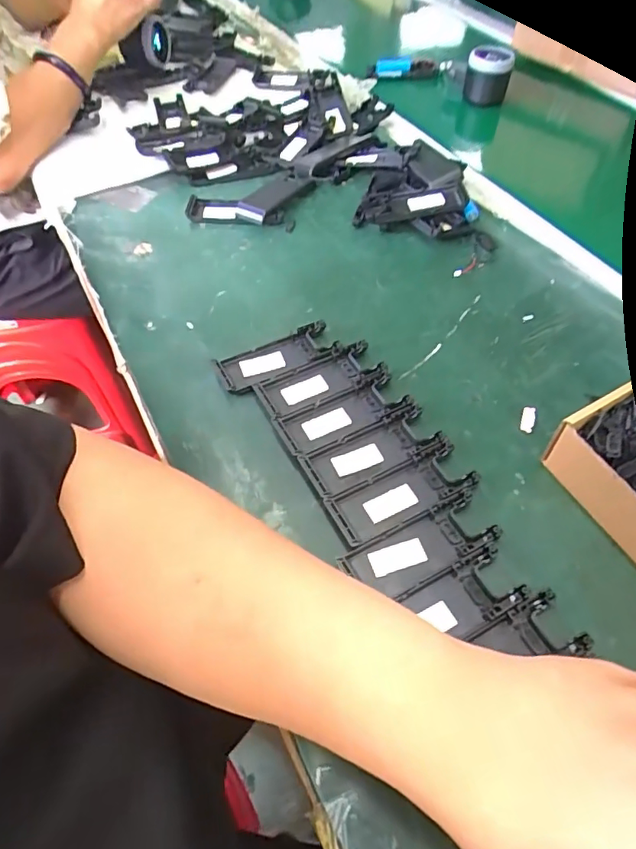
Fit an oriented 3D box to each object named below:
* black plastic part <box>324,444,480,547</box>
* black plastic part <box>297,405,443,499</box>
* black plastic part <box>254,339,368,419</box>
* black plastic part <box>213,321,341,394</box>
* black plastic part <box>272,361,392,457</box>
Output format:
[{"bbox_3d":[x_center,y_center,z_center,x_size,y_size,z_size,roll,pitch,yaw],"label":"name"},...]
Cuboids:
[{"bbox_3d":[0.057,0.047,0.358,0.099,0.008,0.038,-23,57,-14],"label":"black plastic part"},{"bbox_3d":[0.038,0.019,0.379,0.097,0.008,0.040,-24,57,-15],"label":"black plastic part"},{"bbox_3d":[0.001,-0.037,0.422,0.098,0.008,0.039,-24,57,-15],"label":"black plastic part"},{"bbox_3d":[-0.033,-0.056,0.435,0.098,0.007,0.039,-22,56,-14],"label":"black plastic part"},{"bbox_3d":[0.019,-0.009,0.403,0.099,0.010,0.043,-26,57,-16],"label":"black plastic part"}]

